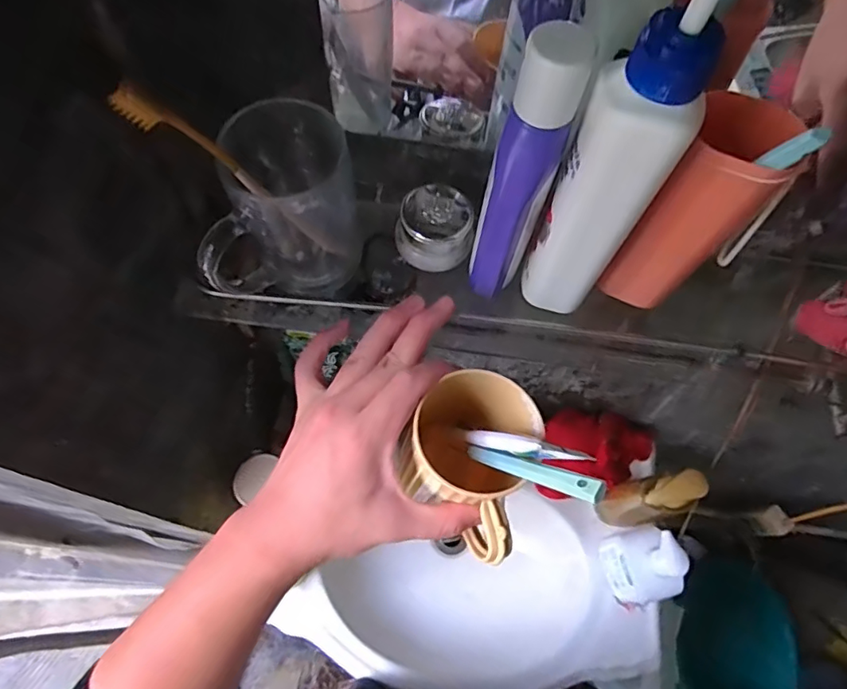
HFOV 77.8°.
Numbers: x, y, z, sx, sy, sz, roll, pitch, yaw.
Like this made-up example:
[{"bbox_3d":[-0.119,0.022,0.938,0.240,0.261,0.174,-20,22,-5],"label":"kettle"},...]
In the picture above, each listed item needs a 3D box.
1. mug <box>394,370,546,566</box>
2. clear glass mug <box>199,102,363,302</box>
[{"bbox_3d":[0.030,0.088,0.371,0.076,0.111,0.107,19,65,7],"label":"mug"},{"bbox_3d":[-0.088,-0.076,0.329,0.065,0.104,0.098,16,65,6],"label":"clear glass mug"}]

